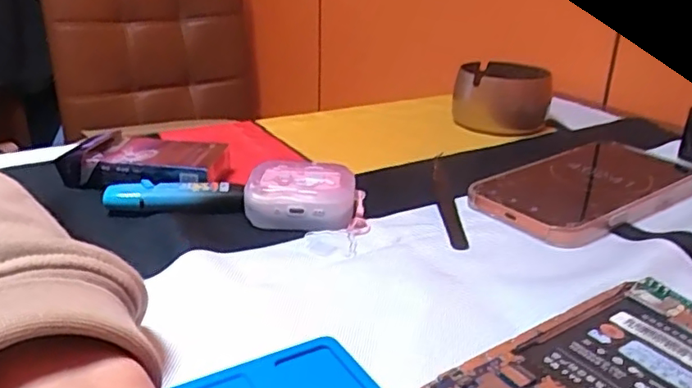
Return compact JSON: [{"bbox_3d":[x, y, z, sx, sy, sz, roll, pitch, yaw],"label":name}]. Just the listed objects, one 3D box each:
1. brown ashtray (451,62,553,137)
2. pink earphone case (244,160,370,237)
[{"bbox_3d":[0.144,-0.090,0.560,0.086,0.057,0.079,4,22,11],"label":"brown ashtray"},{"bbox_3d":[-0.023,0.002,0.368,0.070,0.029,0.044,4,25,7],"label":"pink earphone case"}]

